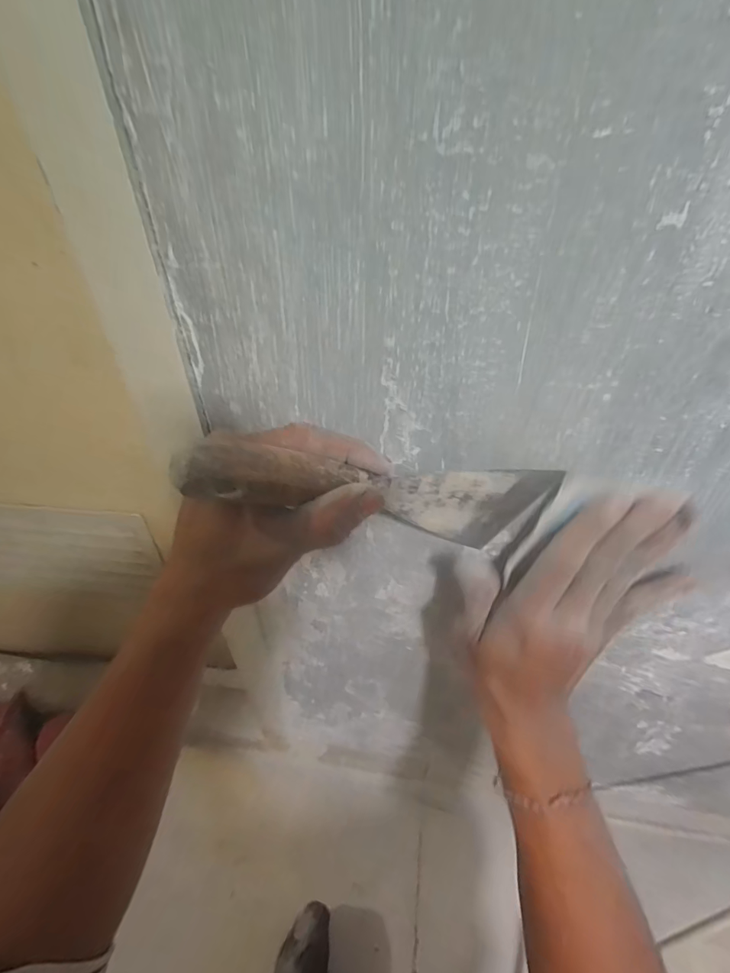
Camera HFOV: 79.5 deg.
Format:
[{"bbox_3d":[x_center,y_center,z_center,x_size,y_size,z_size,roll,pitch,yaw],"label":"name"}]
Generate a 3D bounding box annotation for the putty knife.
[{"bbox_3d":[0.012,0.003,0.200,0.180,0.059,0.016,9,37,-31],"label":"putty knife"}]

